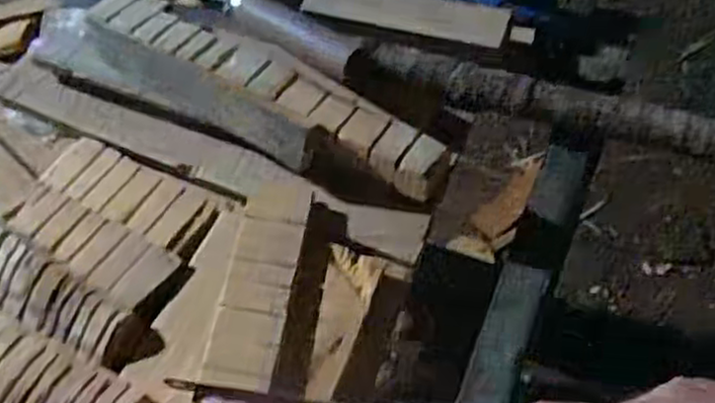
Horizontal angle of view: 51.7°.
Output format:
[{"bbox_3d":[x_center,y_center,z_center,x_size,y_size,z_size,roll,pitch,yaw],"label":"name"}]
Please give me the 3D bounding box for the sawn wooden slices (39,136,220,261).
[{"bbox_3d":[-0.170,-0.007,0.541,0.144,0.012,0.051,23,61,19],"label":"sawn wooden slices"}]

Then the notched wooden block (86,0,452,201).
[{"bbox_3d":[-0.063,-0.092,0.547,0.298,0.041,0.062,26,62,20],"label":"notched wooden block"}]

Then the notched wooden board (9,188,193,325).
[{"bbox_3d":[-0.187,0.031,0.516,0.150,0.015,0.049,25,62,20],"label":"notched wooden board"}]

